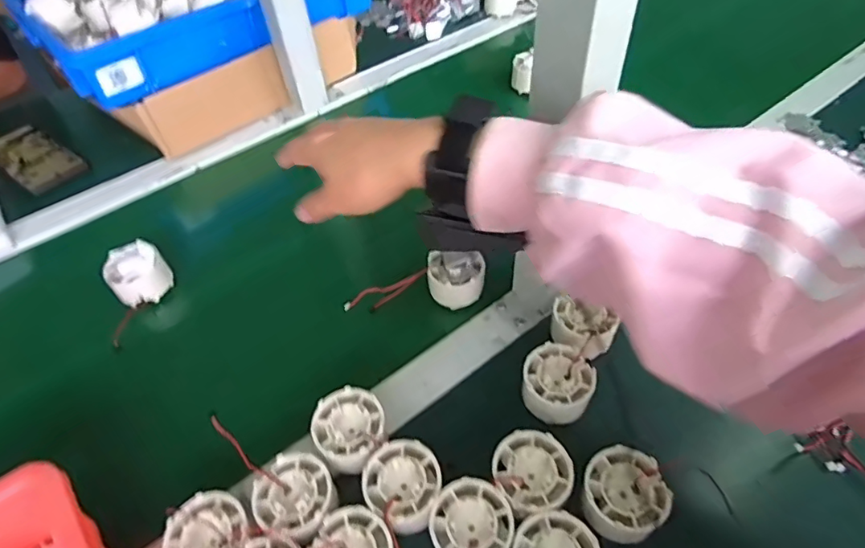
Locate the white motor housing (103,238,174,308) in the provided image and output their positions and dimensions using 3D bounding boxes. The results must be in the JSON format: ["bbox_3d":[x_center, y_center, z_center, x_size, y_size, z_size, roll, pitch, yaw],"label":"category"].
[{"bbox_3d":[-0.287,-0.001,0.515,0.052,0.039,0.051,-35,55,-23],"label":"white motor housing"}]

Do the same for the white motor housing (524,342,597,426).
[{"bbox_3d":[0.095,0.085,0.401,0.051,0.035,0.051,-3,50,3],"label":"white motor housing"}]

